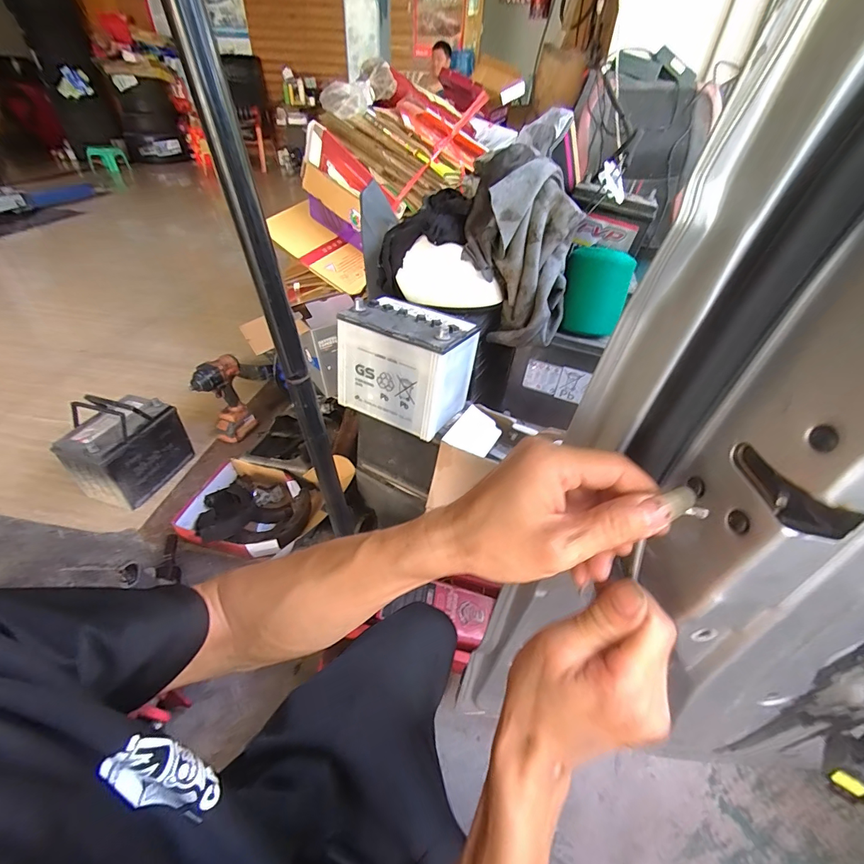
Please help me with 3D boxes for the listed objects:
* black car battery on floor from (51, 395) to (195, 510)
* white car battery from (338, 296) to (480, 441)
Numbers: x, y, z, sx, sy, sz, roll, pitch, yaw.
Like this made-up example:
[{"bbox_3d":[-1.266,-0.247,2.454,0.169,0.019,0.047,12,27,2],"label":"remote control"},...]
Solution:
[{"bbox_3d":[-0.839,0.036,1.117,0.167,0.245,0.253,16,42,14],"label":"black car battery on floor"},{"bbox_3d":[-0.050,-0.138,0.805,0.224,0.188,0.173,21,43,19],"label":"white car battery"}]

